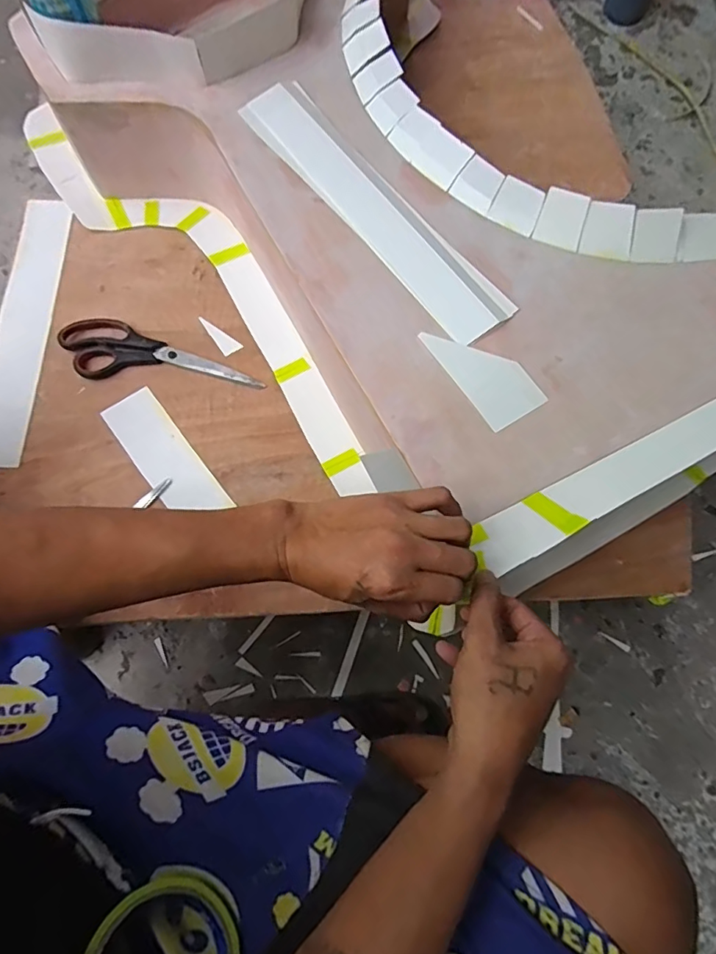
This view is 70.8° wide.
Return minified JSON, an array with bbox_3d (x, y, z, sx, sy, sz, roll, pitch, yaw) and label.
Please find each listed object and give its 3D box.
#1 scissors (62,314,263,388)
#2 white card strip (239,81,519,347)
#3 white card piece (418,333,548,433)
[{"bbox_3d":[-0.228,-0.142,0.590,0.233,0.012,0.075,6,73,-1],"label":"scissors"},{"bbox_3d":[0.014,-0.274,0.491,0.067,0.024,0.355,-37,78,-12],"label":"white card strip"},{"bbox_3d":[0.112,-0.096,0.450,0.059,0.004,0.109,-34,77,-12],"label":"white card piece"}]

